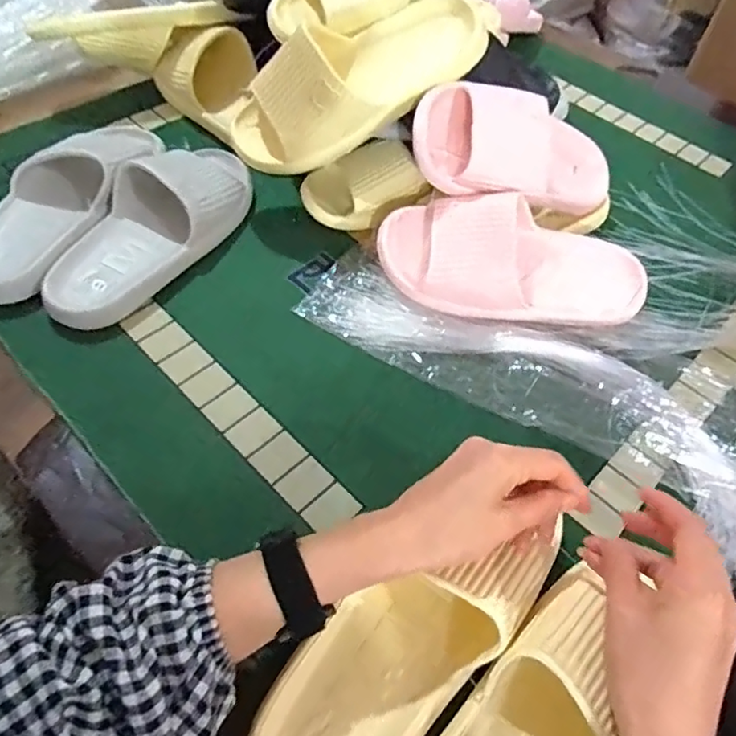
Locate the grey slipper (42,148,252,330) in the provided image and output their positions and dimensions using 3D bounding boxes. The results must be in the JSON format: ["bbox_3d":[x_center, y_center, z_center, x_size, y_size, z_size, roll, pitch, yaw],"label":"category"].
[{"bbox_3d":[-0.206,-0.145,0.582,0.101,0.065,0.260,22,55,13],"label":"grey slipper"}]

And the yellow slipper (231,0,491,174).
[{"bbox_3d":[-0.015,-0.274,0.554,0.249,0.082,0.098,-26,56,5],"label":"yellow slipper"}]

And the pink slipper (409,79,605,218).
[{"bbox_3d":[0.159,-0.205,0.569,0.250,0.082,0.091,3,50,-27],"label":"pink slipper"}]

